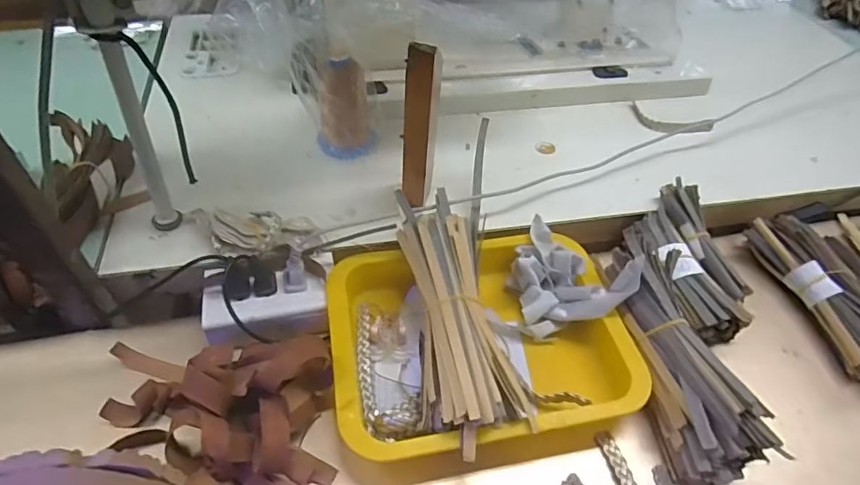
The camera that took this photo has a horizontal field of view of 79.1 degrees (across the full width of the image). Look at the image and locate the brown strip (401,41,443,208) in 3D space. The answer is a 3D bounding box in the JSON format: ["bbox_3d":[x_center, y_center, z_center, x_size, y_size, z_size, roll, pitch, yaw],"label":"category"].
[{"bbox_3d":[-0.009,-0.096,0.485,0.029,0.180,0.017,-2,48,-6],"label":"brown strip"}]

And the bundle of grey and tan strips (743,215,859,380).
[{"bbox_3d":[0.395,0.058,0.514,0.051,0.048,0.201,-7,49,-11],"label":"bundle of grey and tan strips"}]

